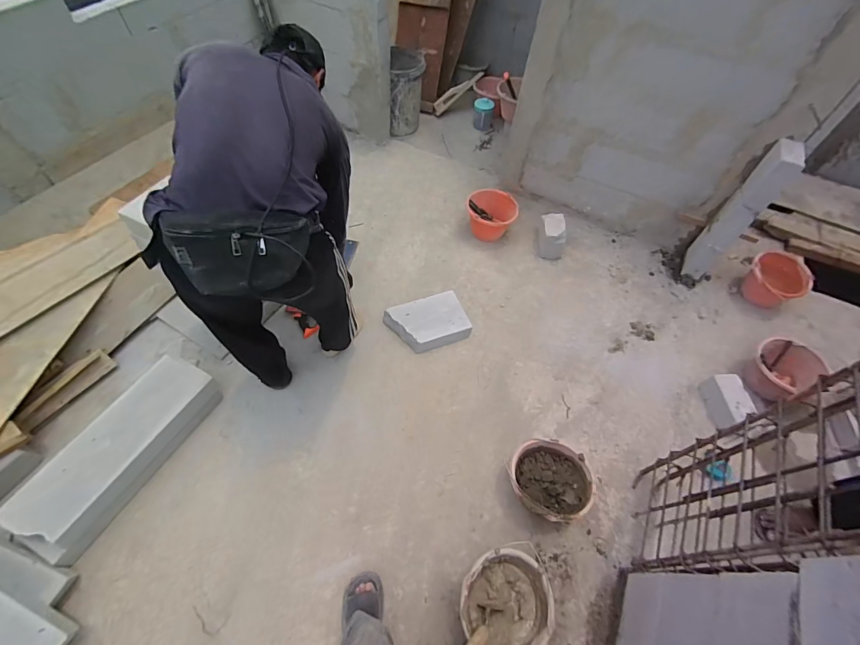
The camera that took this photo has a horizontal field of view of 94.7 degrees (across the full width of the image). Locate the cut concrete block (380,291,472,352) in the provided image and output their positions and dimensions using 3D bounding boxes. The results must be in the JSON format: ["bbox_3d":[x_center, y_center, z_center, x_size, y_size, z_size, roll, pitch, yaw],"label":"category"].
[{"bbox_3d":[-0.008,0.003,1.615,0.318,0.093,0.215,-16,59,-14],"label":"cut concrete block"}]

